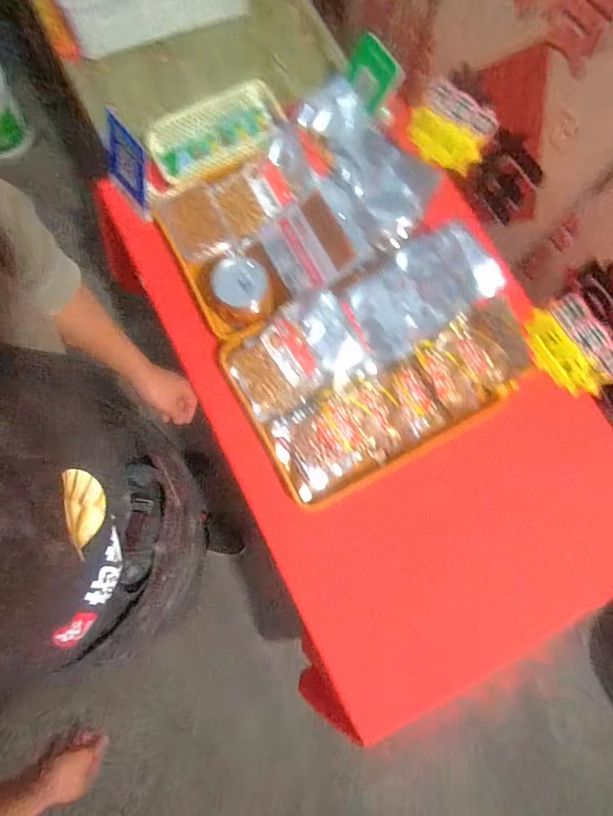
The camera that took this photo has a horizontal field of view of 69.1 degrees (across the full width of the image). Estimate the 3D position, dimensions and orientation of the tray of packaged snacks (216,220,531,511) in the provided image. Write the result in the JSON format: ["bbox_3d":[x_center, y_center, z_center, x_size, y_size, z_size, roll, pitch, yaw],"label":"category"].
[{"bbox_3d":[0.138,-0.085,0.819,0.522,0.111,0.351,-29,80,-7],"label":"tray of packaged snacks"}]

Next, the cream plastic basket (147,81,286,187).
[{"bbox_3d":[-0.195,-0.588,0.952,0.274,0.064,0.179,-17,79,-5],"label":"cream plastic basket"}]

